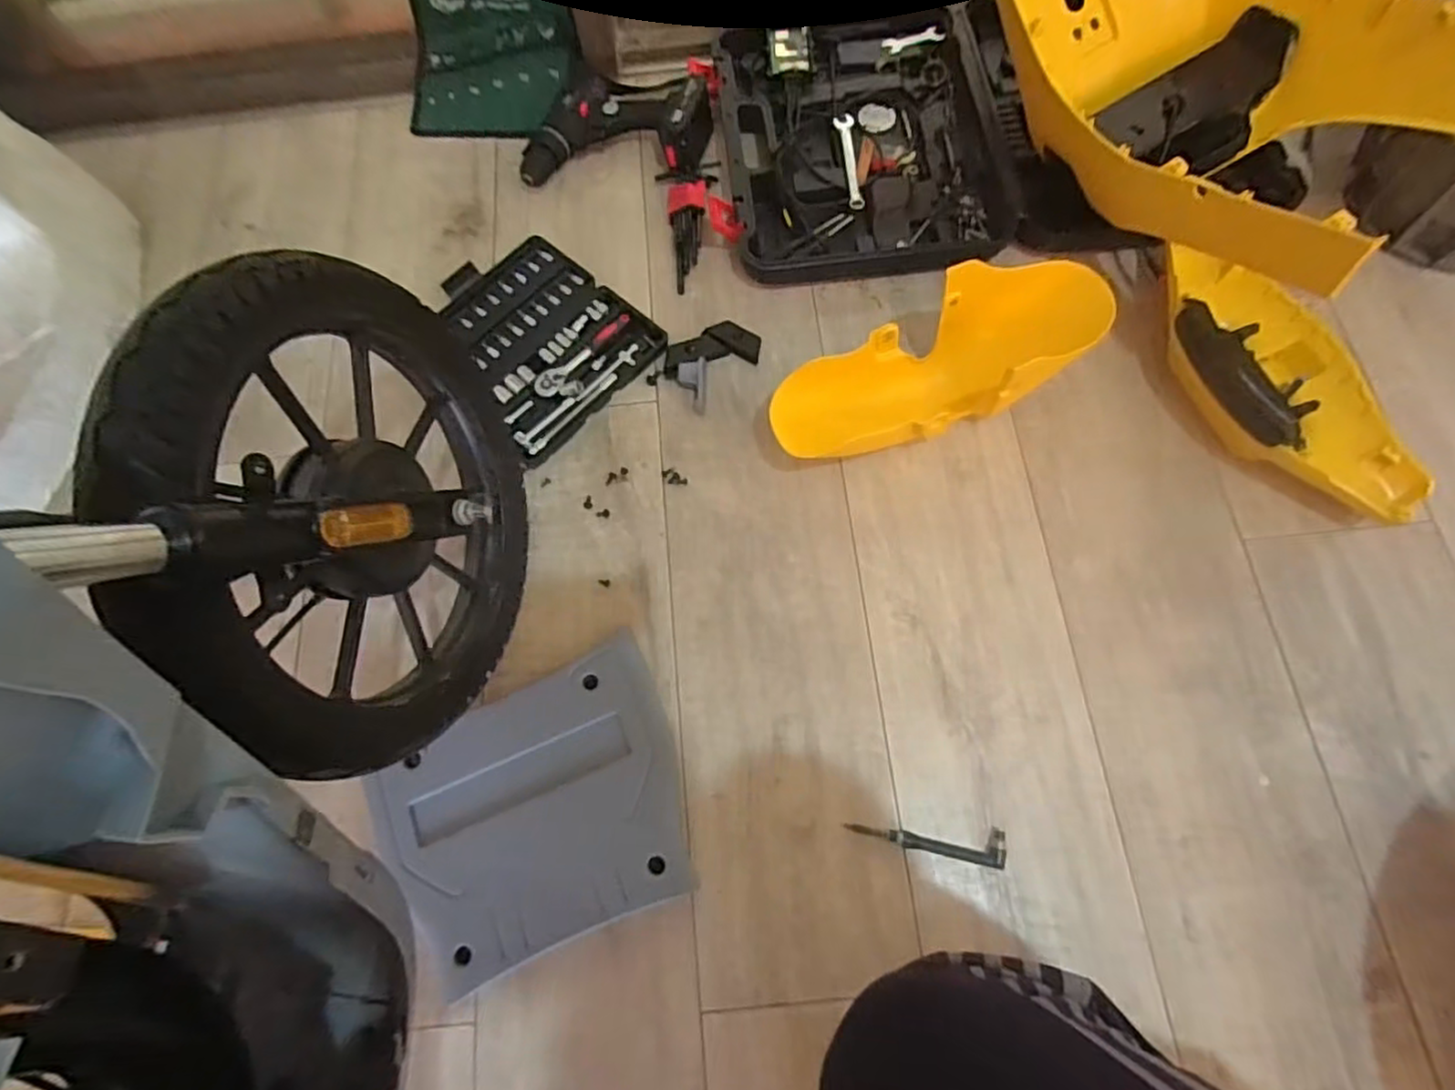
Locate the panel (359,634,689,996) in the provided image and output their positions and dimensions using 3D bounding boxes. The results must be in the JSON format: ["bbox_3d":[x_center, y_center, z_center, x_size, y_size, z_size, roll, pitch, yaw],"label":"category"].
[{"bbox_3d":[-0.182,0.253,0.649,0.276,0.023,0.231,-21,72,-5],"label":"panel"}]

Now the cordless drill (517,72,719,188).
[{"bbox_3d":[-0.140,-0.549,0.882,0.241,0.083,0.132,-2,72,1],"label":"cordless drill"}]

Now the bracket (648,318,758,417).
[{"bbox_3d":[-0.023,-0.217,0.791,0.129,0.026,0.081,-42,75,-11],"label":"bracket"}]

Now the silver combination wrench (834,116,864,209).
[{"bbox_3d":[0.153,-0.484,0.853,0.025,0.012,0.153,-3,72,1],"label":"silver combination wrench"}]

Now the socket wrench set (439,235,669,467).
[{"bbox_3d":[-0.232,-0.251,0.812,0.257,0.024,0.209,43,78,14],"label":"socket wrench set"}]

